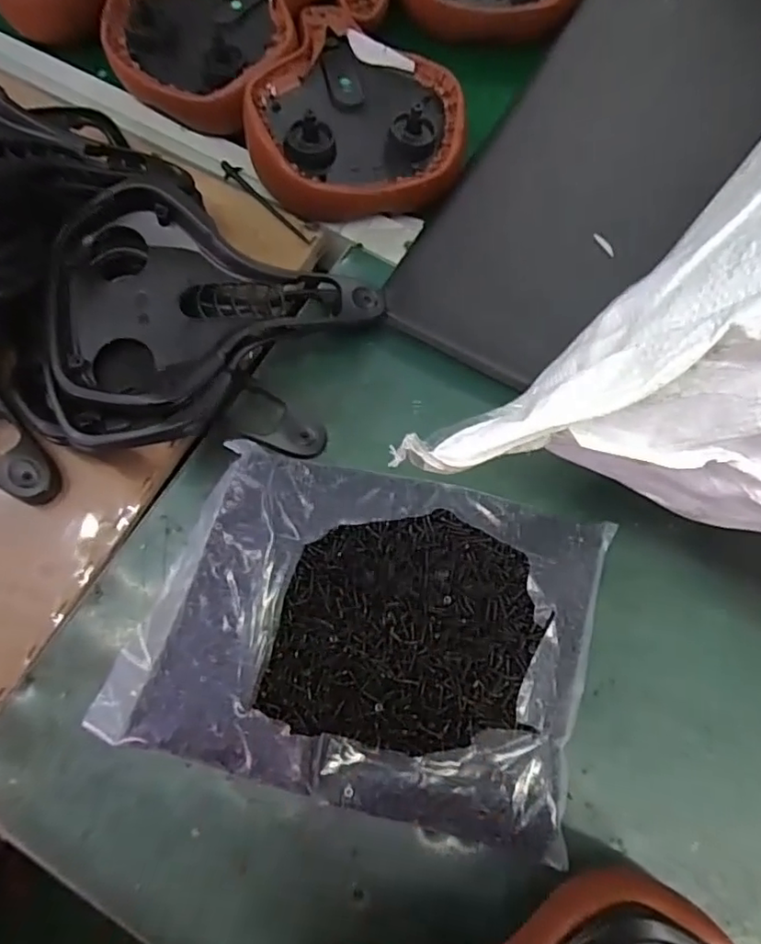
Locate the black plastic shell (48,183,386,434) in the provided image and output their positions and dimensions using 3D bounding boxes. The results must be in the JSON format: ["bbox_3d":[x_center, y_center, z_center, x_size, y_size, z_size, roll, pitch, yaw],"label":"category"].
[{"bbox_3d":[-0.134,-0.098,0.446,0.234,0.075,0.190,12,70,4],"label":"black plastic shell"}]

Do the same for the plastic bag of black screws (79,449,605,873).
[{"bbox_3d":[-0.009,0.102,0.396,0.293,0.042,0.210,14,70,4],"label":"plastic bag of black screws"}]

